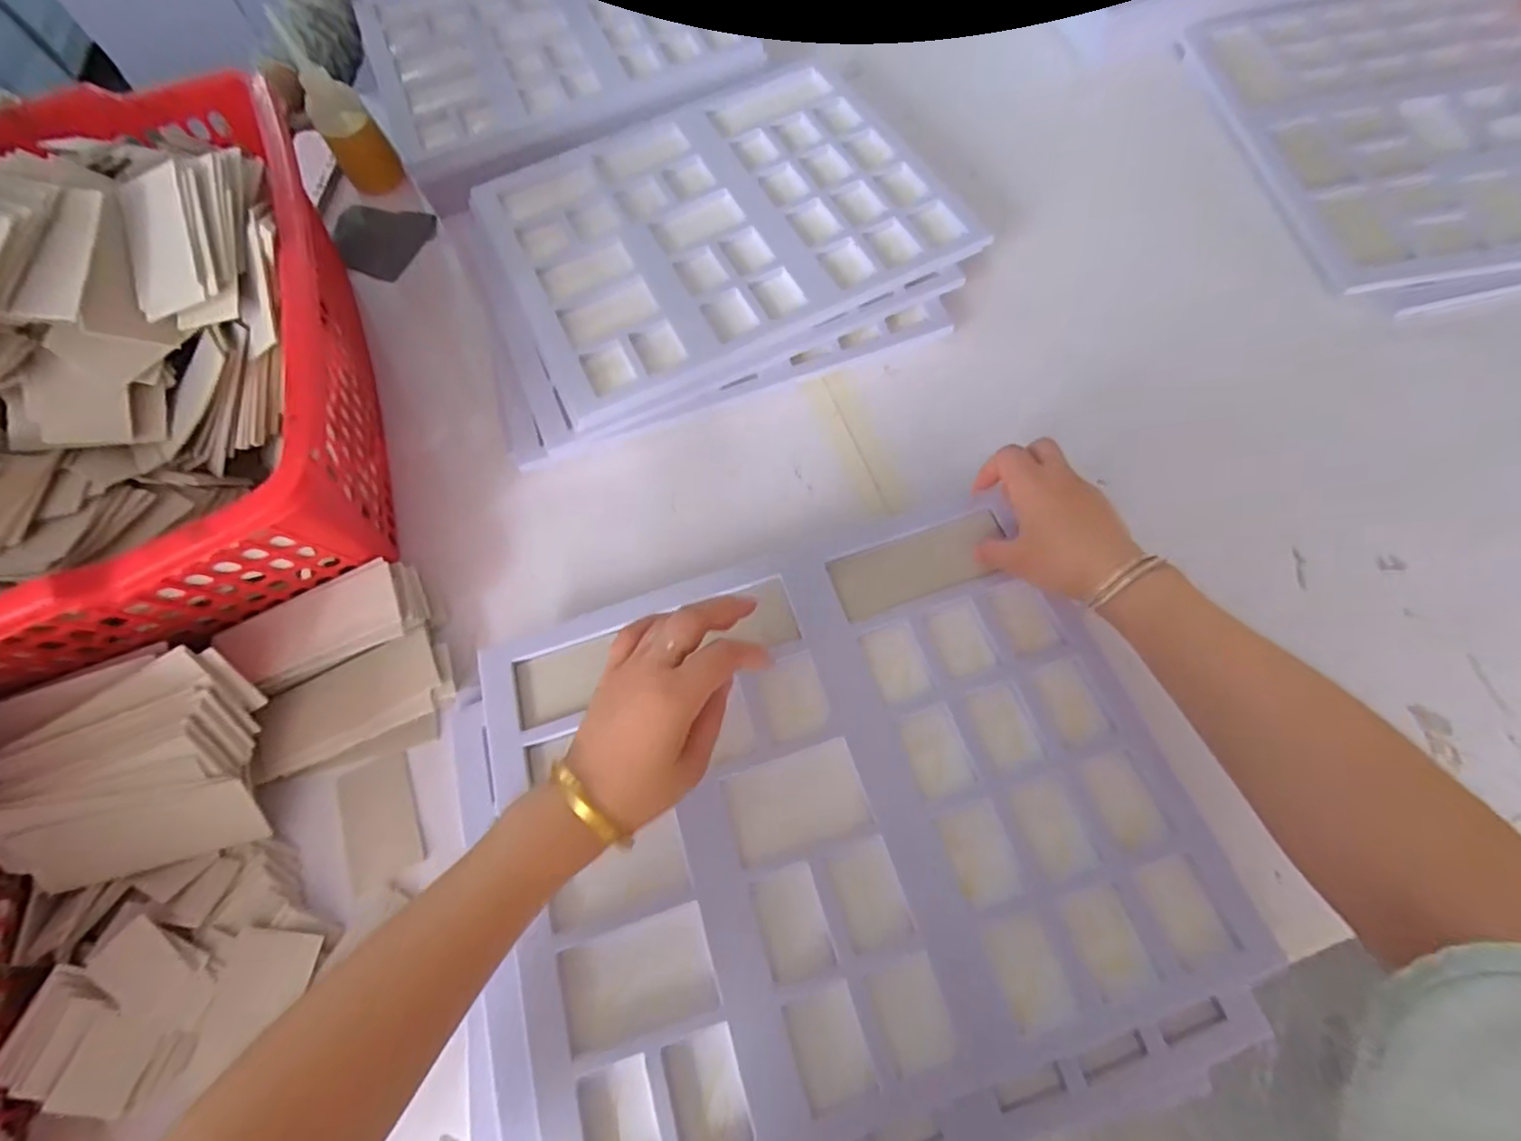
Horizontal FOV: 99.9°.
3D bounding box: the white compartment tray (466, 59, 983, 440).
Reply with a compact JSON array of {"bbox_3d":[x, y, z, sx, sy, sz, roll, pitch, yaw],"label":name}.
[{"bbox_3d":[-0.046,-0.359,0.654,0.429,0.027,0.334,-25,67,-8],"label":"white compartment tray"}]

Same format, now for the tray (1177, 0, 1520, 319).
[{"bbox_3d":[0.701,-0.475,0.663,0.397,0.022,0.473,-7,65,0],"label":"tray"}]

